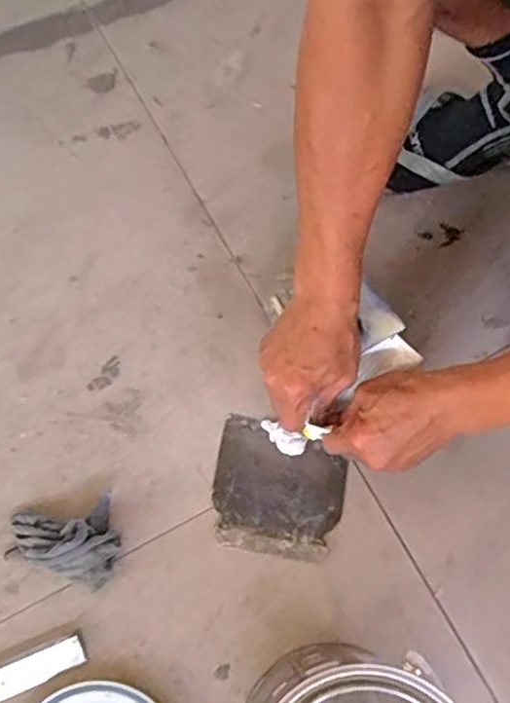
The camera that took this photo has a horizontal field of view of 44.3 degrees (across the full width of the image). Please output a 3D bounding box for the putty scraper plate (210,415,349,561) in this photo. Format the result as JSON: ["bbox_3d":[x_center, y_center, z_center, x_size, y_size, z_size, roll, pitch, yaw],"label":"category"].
[{"bbox_3d":[0.020,0.122,0.557,0.113,0.005,0.110,10,70,3],"label":"putty scraper plate"}]

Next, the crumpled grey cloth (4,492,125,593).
[{"bbox_3d":[-0.162,0.153,0.538,0.097,0.033,0.074,19,70,6],"label":"crumpled grey cloth"}]

